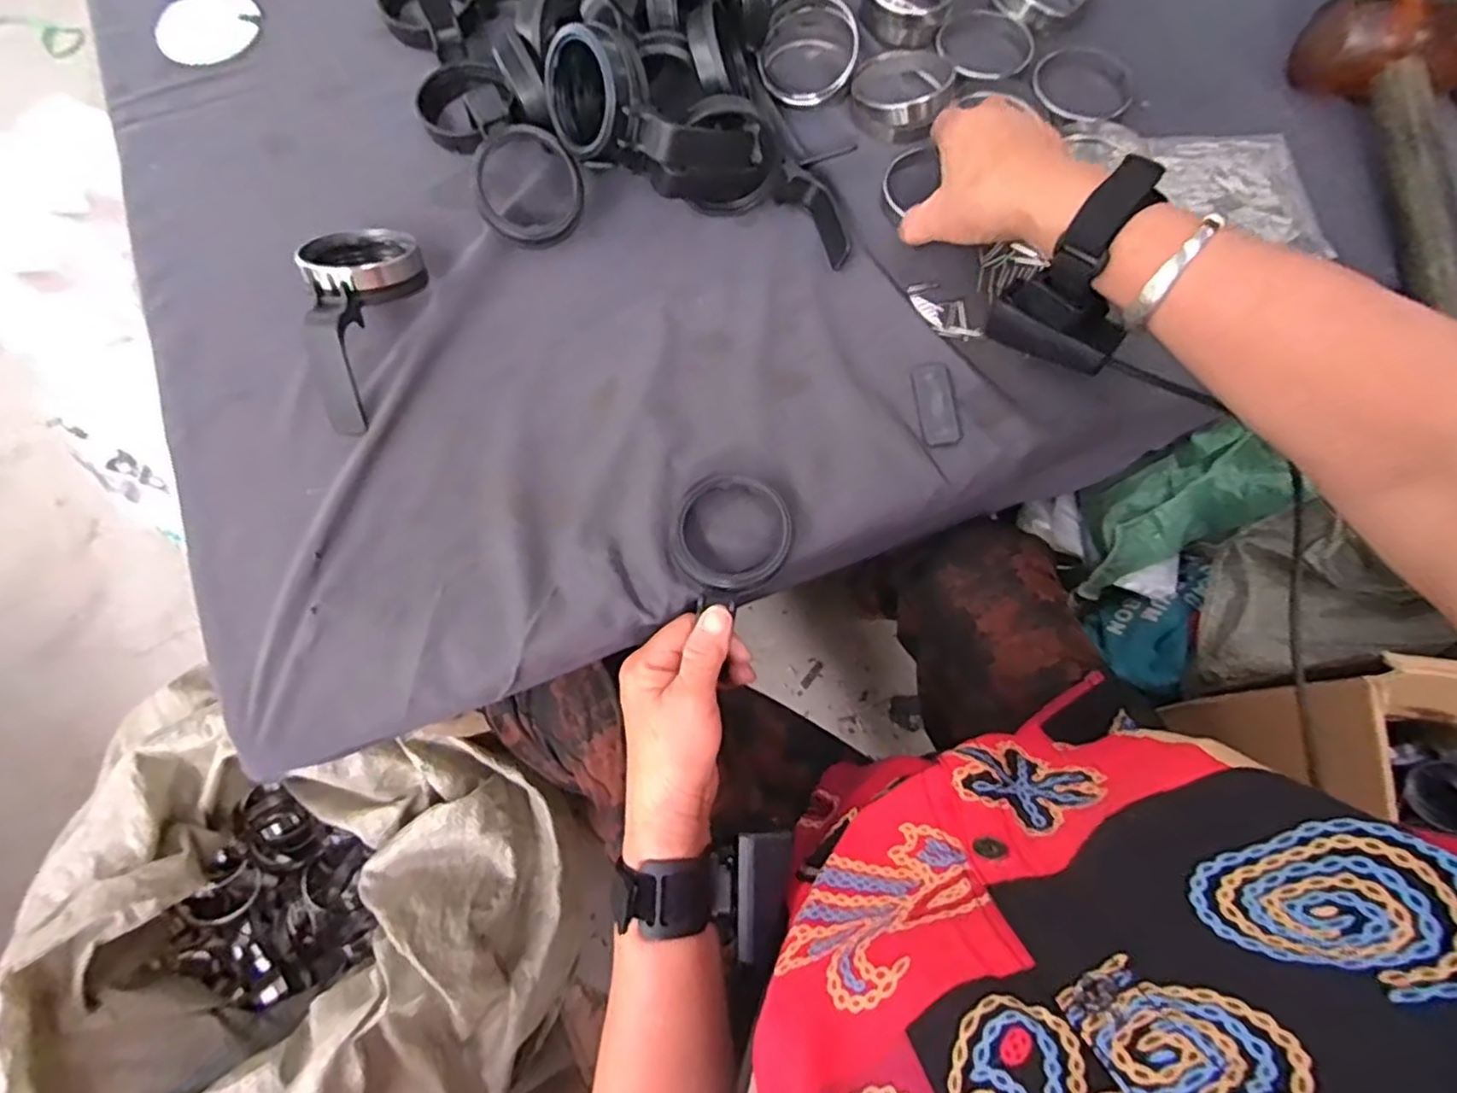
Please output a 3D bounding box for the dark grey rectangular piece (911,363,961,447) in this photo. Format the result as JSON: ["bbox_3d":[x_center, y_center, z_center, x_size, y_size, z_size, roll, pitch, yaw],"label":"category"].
[{"bbox_3d":[0.131,-0.090,0.419,0.024,0.004,0.057,-5,72,-1],"label":"dark grey rectangular piece"}]

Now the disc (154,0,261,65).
[{"bbox_3d":[-0.420,-0.418,0.537,0.077,0.012,0.077,0,72,1],"label":"disc"}]

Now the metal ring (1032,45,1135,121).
[{"bbox_3d":[0.260,-0.339,0.487,0.071,0.009,0.077,0,72,1],"label":"metal ring"}]

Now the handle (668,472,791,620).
[{"bbox_3d":[0.000,-0.009,0.390,0.070,0.015,0.073,0,77,1],"label":"handle"}]

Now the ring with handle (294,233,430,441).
[{"bbox_3d":[-0.237,-0.146,0.419,0.063,0.048,0.135,12,72,5],"label":"ring with handle"}]

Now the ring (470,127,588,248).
[{"bbox_3d":[-0.134,-0.239,0.447,0.070,0.013,0.071,-5,112,-12],"label":"ring"}]

